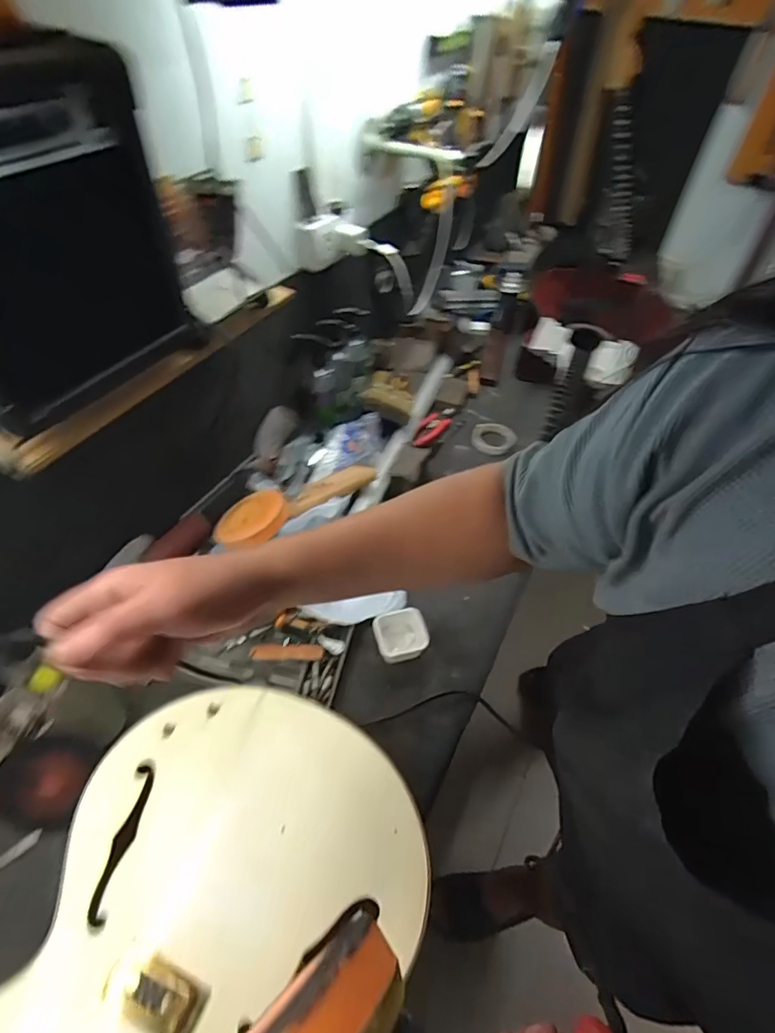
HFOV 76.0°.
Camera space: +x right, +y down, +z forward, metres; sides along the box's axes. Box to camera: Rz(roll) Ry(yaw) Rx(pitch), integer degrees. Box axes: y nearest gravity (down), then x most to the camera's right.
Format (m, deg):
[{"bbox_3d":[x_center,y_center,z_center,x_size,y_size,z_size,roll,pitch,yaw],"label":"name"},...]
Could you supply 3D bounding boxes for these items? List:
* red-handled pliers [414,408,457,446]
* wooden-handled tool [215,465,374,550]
[{"bbox_3d":[0.108,-0.209,1.125,0.048,0.030,0.148,29,54,20],"label":"red-handled pliers"},{"bbox_3d":[-0.162,-0.033,0.889,0.309,0.064,0.105,-36,60,-28],"label":"wooden-handled tool"}]

